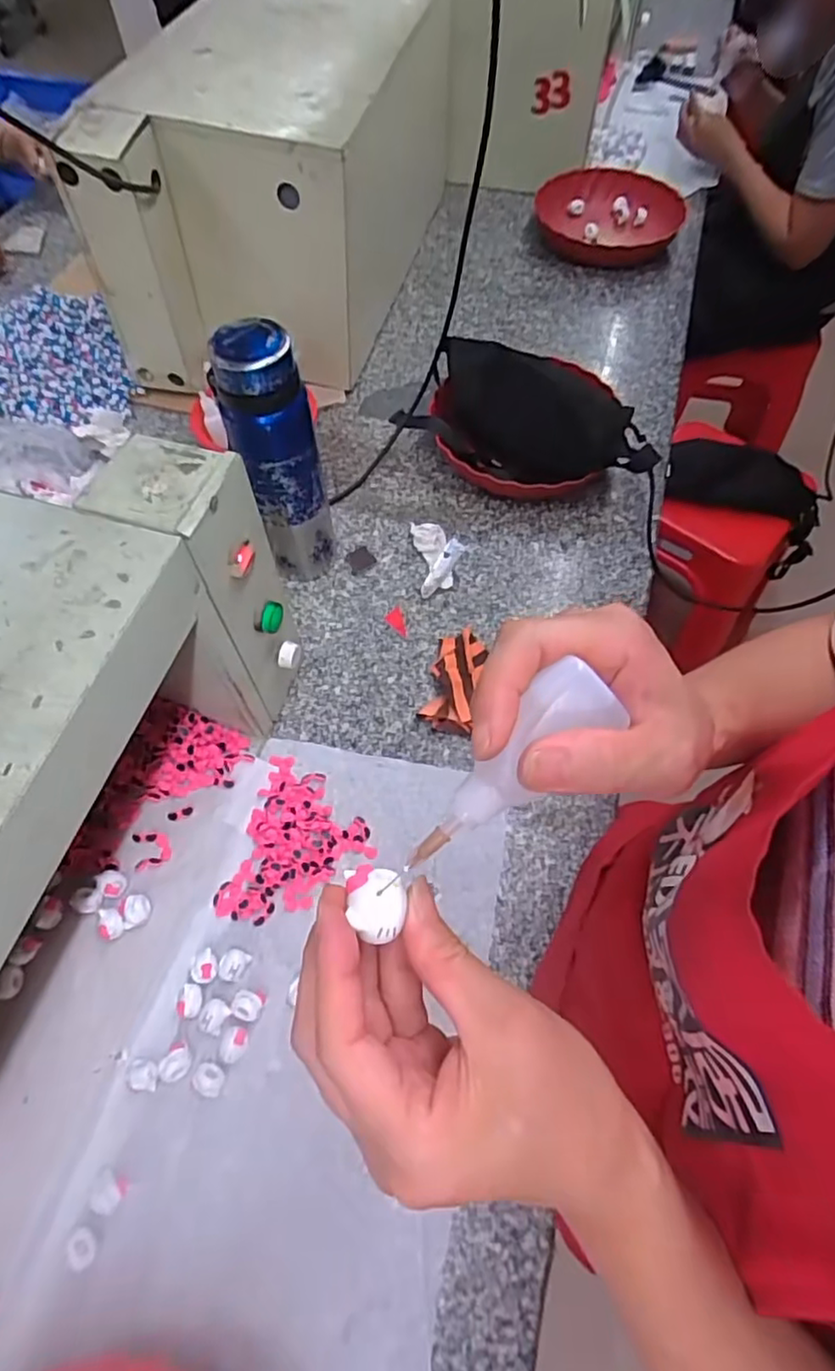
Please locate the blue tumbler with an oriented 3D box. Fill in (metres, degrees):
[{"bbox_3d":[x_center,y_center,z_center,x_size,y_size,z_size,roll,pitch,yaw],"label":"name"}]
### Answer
[{"bbox_3d":[-0.136,-0.215,0.640,0.077,0.277,0.061,-16,63,-8],"label":"blue tumbler"}]

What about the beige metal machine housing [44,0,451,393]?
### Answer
[{"bbox_3d":[-0.152,-0.735,0.885,0.289,0.270,0.697,14,63,7],"label":"beige metal machine housing"}]

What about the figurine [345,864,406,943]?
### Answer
[{"bbox_3d":[-0.015,0.075,0.222,0.020,0.010,0.025,-1,62,0],"label":"figurine"}]

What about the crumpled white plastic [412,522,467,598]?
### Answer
[{"bbox_3d":[0.029,-0.152,0.752,0.060,0.022,0.088,-7,62,-4],"label":"crumpled white plastic"}]

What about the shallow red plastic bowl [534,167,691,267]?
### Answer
[{"bbox_3d":[0.318,-0.787,1.070,0.228,0.048,0.238,0,62,0],"label":"shallow red plastic bowl"}]

